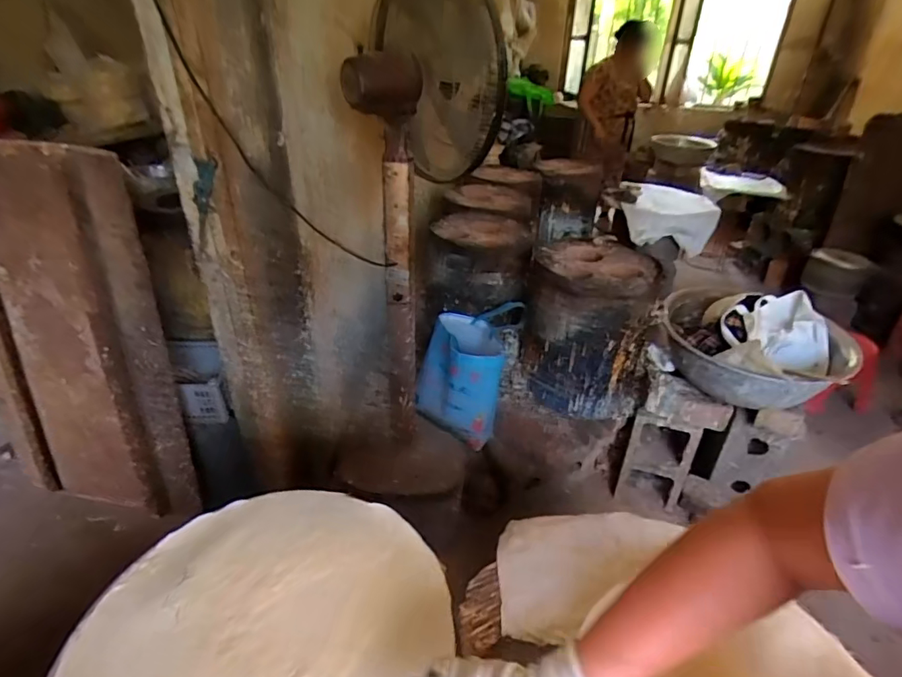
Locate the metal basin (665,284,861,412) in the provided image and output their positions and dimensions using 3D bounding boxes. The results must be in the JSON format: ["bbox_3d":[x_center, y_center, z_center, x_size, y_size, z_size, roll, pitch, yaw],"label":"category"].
[{"bbox_3d":[0.936,0.036,1.580,0.525,0.206,0.525,2,31,-1],"label":"metal basin"}]

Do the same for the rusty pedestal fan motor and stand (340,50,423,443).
[{"bbox_3d":[-0.167,-0.137,1.318,0.168,1.055,0.125,-3,32,-10],"label":"rusty pedestal fan motor and stand"}]

